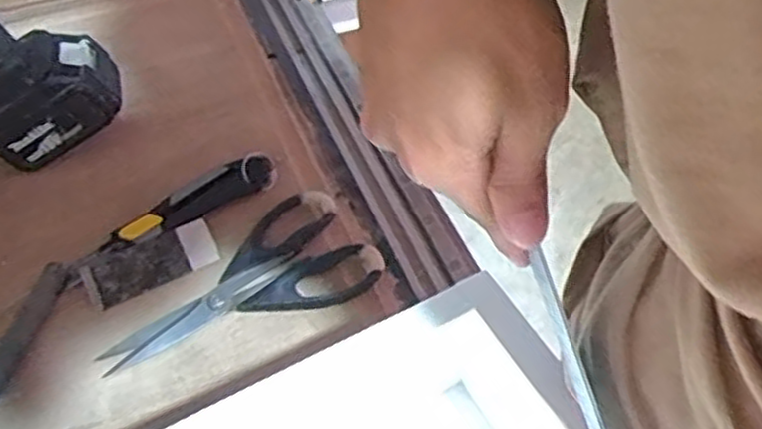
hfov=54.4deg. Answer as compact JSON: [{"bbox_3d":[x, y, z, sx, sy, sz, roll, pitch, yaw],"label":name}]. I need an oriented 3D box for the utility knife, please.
[{"bbox_3d":[-0.160,-0.012,0.617,0.150,0.022,0.034,-29,56,-21],"label":"utility knife"}]

